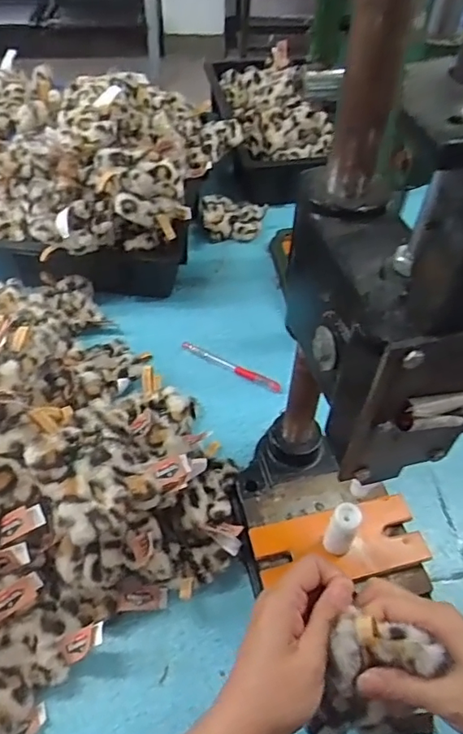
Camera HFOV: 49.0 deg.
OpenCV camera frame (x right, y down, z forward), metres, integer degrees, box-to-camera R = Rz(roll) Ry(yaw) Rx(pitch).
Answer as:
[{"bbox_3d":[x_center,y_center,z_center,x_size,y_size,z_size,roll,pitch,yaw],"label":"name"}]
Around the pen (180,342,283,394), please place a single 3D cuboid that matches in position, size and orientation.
[{"bbox_3d":[0.000,-0.001,0.674,0.149,0.013,0.017,28,55,20],"label":"pen"}]

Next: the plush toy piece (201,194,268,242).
[{"bbox_3d":[0.004,-0.257,0.871,0.105,0.031,0.090,1,50,-2],"label":"plush toy piece"}]

